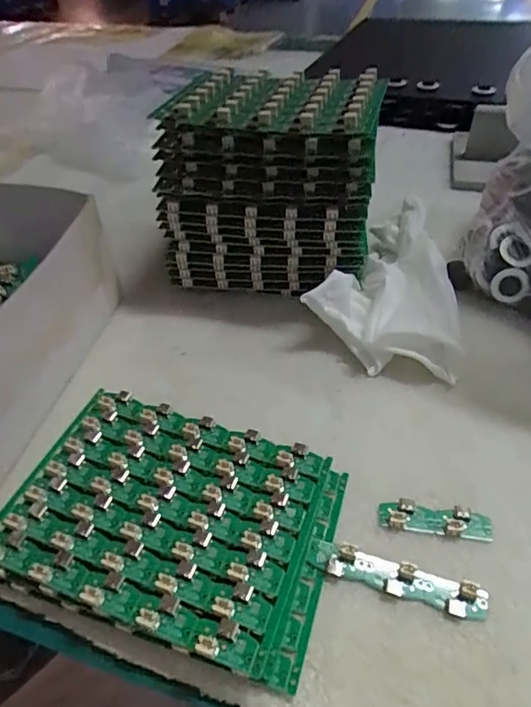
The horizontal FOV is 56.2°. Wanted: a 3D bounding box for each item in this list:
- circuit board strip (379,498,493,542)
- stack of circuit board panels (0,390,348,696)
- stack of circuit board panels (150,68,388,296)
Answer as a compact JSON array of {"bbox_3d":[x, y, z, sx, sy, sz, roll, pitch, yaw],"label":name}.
[{"bbox_3d":[0.094,0.091,0.275,0.059,0.005,0.019,4,45,8],"label":"circuit board strip"},{"bbox_3d":[-0.050,0.088,0.273,0.169,0.024,0.120,13,47,16],"label":"stack of circuit board panels"},{"bbox_3d":[0.003,-0.145,0.415,0.167,0.133,0.126,1,45,5],"label":"stack of circuit board panels"}]

